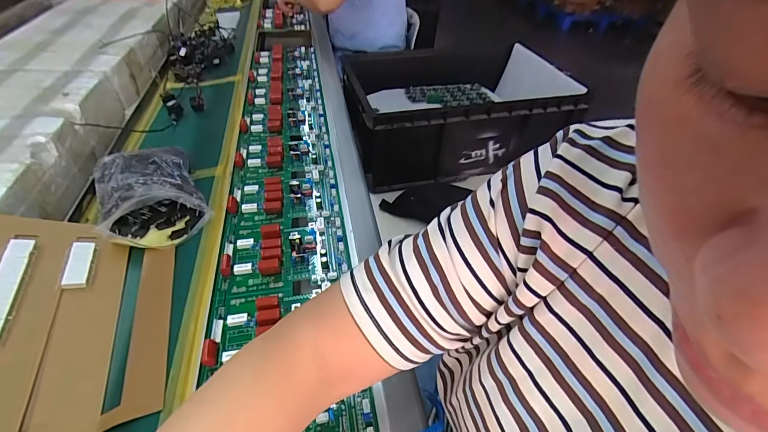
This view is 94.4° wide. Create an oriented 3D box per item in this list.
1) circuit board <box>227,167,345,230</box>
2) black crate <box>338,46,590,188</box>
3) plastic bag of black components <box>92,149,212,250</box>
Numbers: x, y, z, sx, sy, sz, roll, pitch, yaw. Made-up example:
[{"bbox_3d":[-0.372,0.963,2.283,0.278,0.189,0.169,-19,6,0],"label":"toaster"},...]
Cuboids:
[{"bbox_3d":[-0.163,-0.040,0.586,0.174,0.027,0.119,-6,43,-8],"label":"circuit board"},{"bbox_3d":[0.219,-0.322,1.074,0.656,0.216,0.428,-11,44,-13],"label":"black crate"},{"bbox_3d":[-0.344,-0.036,0.520,0.130,0.058,0.184,-24,48,-25],"label":"plastic bag of black components"}]

